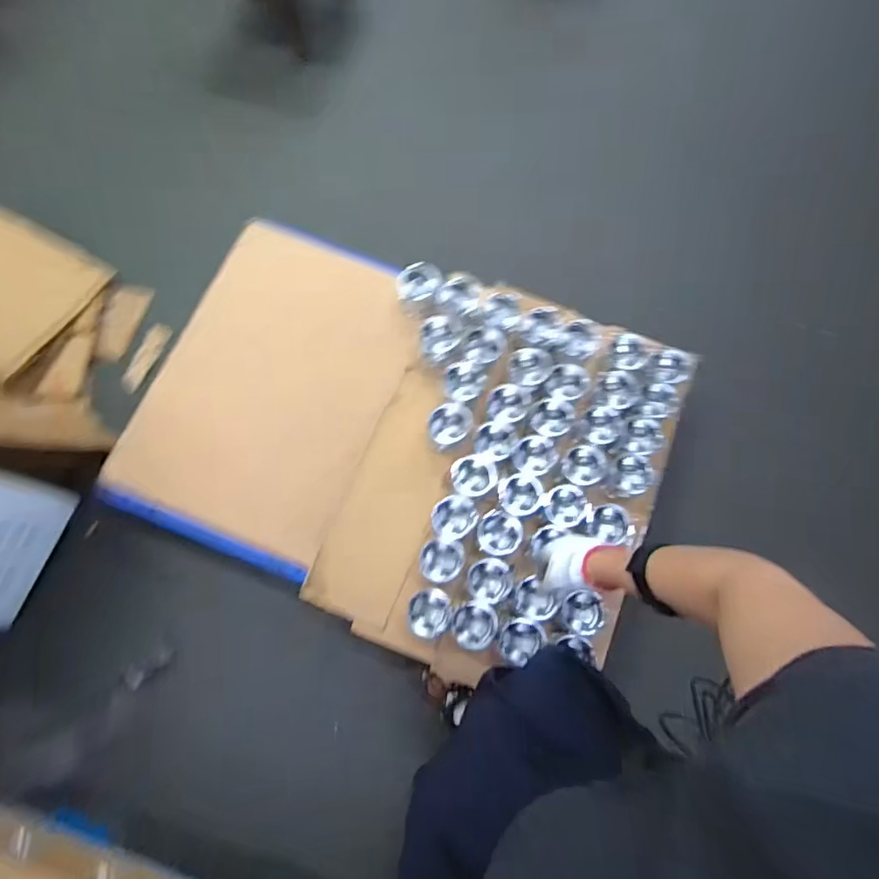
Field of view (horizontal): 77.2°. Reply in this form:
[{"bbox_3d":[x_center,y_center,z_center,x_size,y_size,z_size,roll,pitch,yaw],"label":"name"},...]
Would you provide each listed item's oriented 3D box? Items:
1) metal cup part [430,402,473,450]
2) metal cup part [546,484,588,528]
[{"bbox_3d":[0.026,-0.028,1.296,0.097,0.086,0.099,0,75,-1],"label":"metal cup part"},{"bbox_3d":[0.279,0.148,1.222,0.087,0.035,0.093,0,75,-1],"label":"metal cup part"}]

